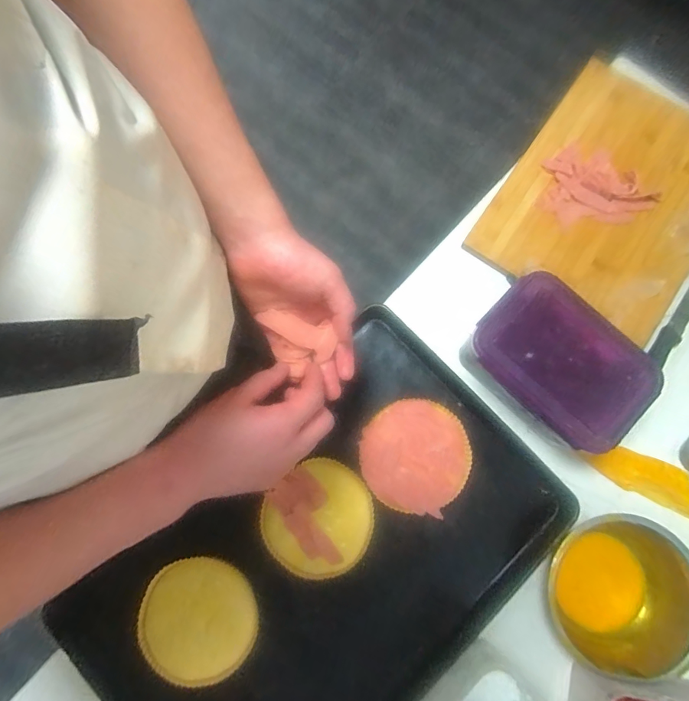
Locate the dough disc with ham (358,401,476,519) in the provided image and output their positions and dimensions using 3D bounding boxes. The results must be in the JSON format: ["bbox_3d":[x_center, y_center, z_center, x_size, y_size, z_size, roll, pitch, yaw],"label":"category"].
[{"bbox_3d":[0.096,0.143,0.590,0.146,0.006,0.144,0,79,1],"label":"dough disc with ham"}]

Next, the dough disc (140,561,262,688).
[{"bbox_3d":[-0.190,0.346,0.558,0.151,0.008,0.141,0,79,1],"label":"dough disc"}]

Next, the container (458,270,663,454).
[{"bbox_3d":[0.269,0.021,0.581,0.211,0.110,0.155,39,82,8],"label":"container"}]

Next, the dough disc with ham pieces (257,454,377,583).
[{"bbox_3d":[-0.033,0.222,0.573,0.142,0.010,0.136,0,79,1],"label":"dough disc with ham pieces"}]

